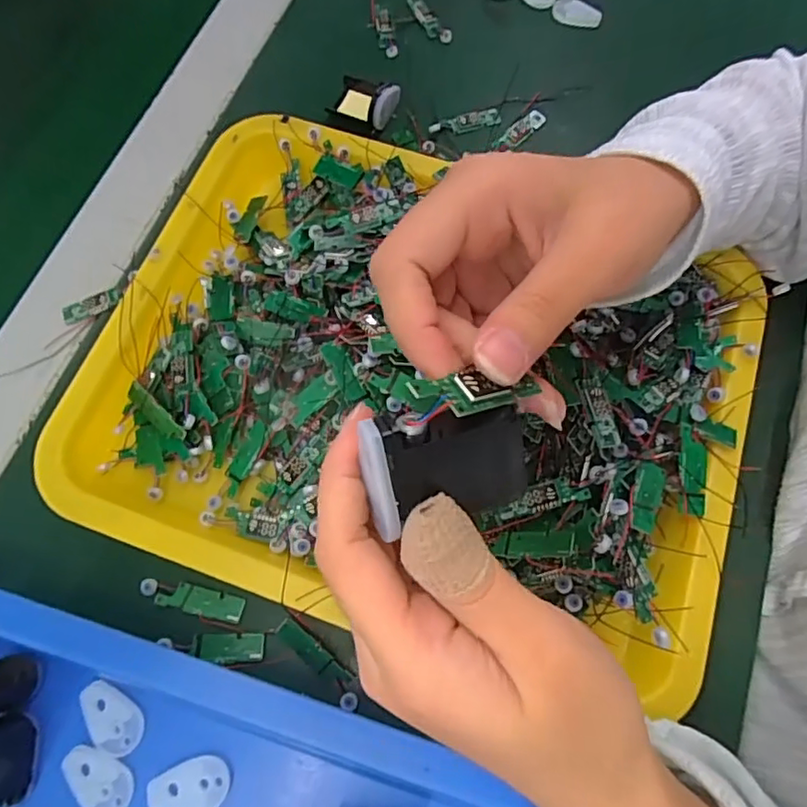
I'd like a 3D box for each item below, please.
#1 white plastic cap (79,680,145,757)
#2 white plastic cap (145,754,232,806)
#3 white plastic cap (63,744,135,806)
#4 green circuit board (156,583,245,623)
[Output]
[{"bbox_3d":[-0.137,0.145,0.264,0.020,0.004,0.035,-42,75,-14],"label":"white plastic cap"},{"bbox_3d":[-0.096,0.172,0.255,0.036,0.005,0.021,-11,70,-4],"label":"white plastic cap"},{"bbox_3d":[-0.138,0.169,0.255,0.034,0.004,0.021,27,72,9],"label":"white plastic cap"},{"bbox_3d":[-0.101,0.099,0.285,0.042,0.004,0.012,13,70,5],"label":"green circuit board"}]

